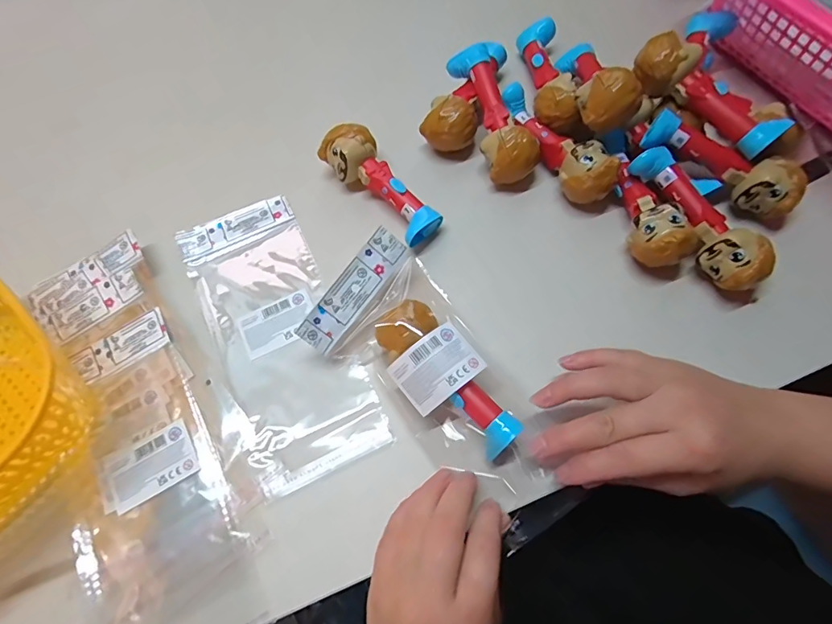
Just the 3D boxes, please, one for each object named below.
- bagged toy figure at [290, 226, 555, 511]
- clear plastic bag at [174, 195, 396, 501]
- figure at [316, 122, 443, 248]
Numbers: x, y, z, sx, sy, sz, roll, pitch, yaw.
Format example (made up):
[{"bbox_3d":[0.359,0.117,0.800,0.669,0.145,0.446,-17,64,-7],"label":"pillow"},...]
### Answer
[{"bbox_3d":[0.010,0.047,0.315,0.092,0.052,0.203,-38,80,-13],"label":"bagged toy figure"},{"bbox_3d":[-0.110,0.012,0.354,0.097,0.007,0.236,-25,70,-8],"label":"clear plastic bag"},{"bbox_3d":[-0.028,-0.109,0.379,0.044,0.041,0.119,-42,73,-14],"label":"figure"}]

